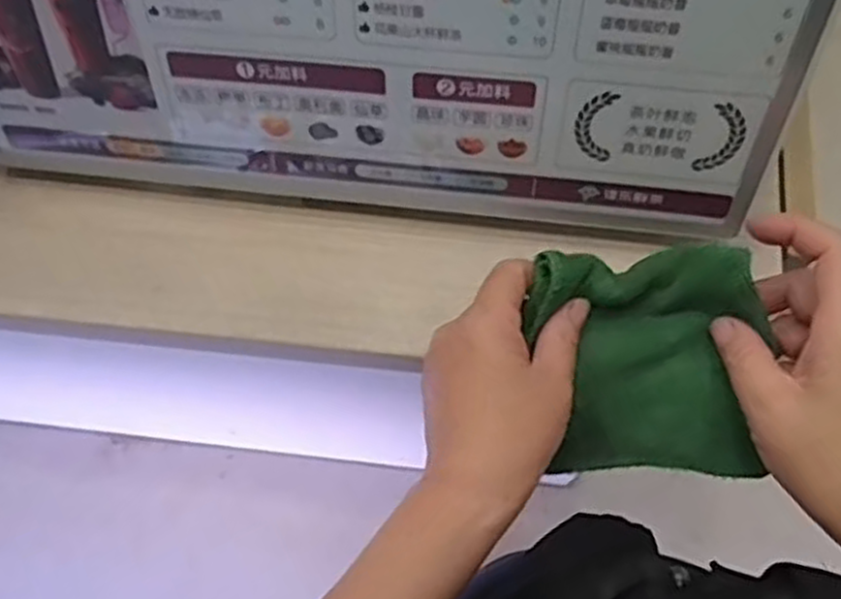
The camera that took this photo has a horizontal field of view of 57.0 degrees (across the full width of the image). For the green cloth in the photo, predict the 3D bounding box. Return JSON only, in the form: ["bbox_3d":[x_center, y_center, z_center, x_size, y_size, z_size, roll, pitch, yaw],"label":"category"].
[{"bbox_3d":[0.108,0.032,0.368,0.099,0.026,0.109,-2,98,17],"label":"green cloth"}]

